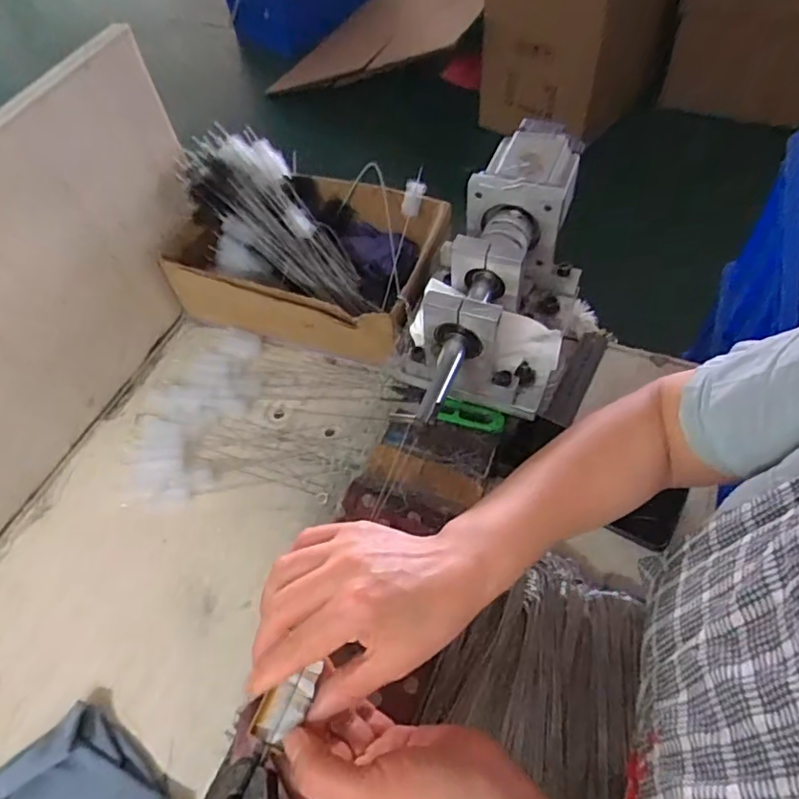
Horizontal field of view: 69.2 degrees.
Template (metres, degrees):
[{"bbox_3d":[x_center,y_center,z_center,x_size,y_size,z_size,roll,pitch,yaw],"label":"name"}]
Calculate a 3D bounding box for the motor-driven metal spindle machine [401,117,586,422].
[{"bbox_3d":[0.087,-0.101,0.520,0.136,0.119,0.323,12,56,13],"label":"motor-driven metal spindle machine"}]

